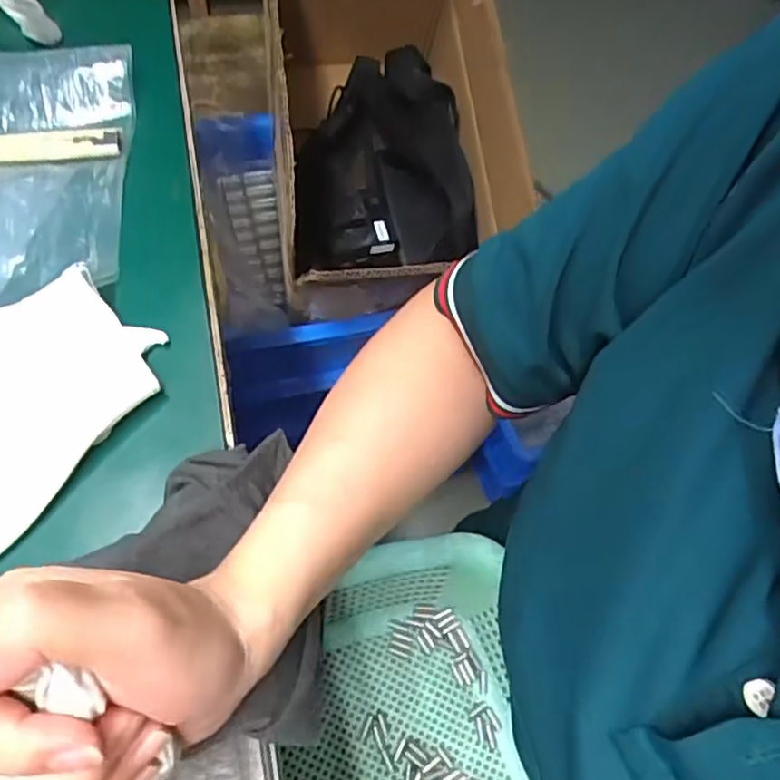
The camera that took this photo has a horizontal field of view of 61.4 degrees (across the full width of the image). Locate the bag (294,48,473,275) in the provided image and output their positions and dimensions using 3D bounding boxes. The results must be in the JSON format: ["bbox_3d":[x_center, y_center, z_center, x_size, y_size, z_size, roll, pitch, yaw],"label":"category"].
[{"bbox_3d":[-0.011,-0.240,0.668,0.170,0.127,0.203,-2,61,-7],"label":"bag"}]

